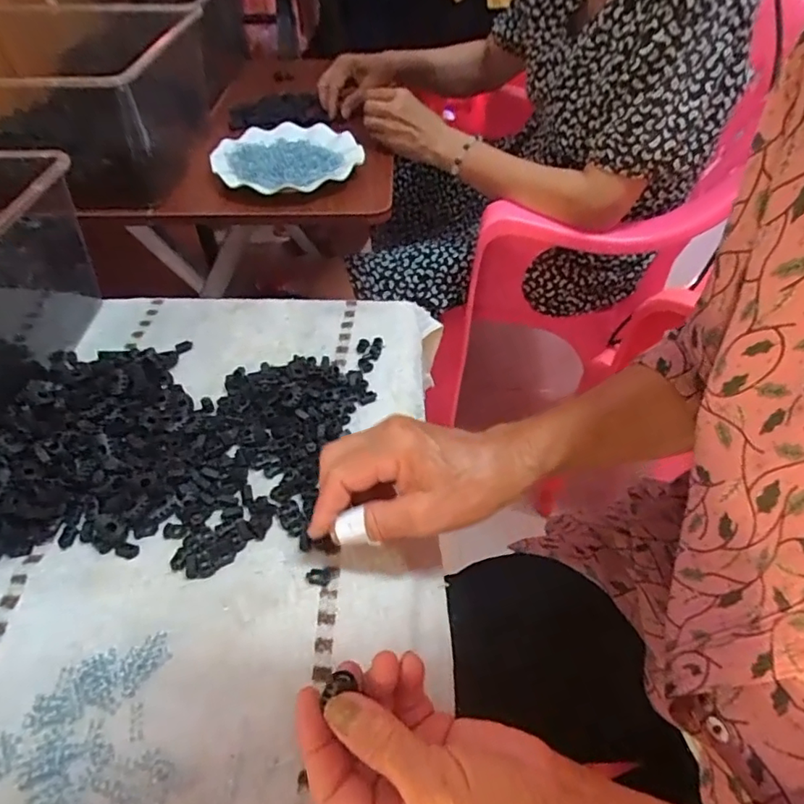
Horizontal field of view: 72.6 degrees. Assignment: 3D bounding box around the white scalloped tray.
[{"bbox_3d":[-0.150,-0.318,0.721,0.185,0.032,0.164,-19,51,-19],"label":"white scalloped tray"}]

